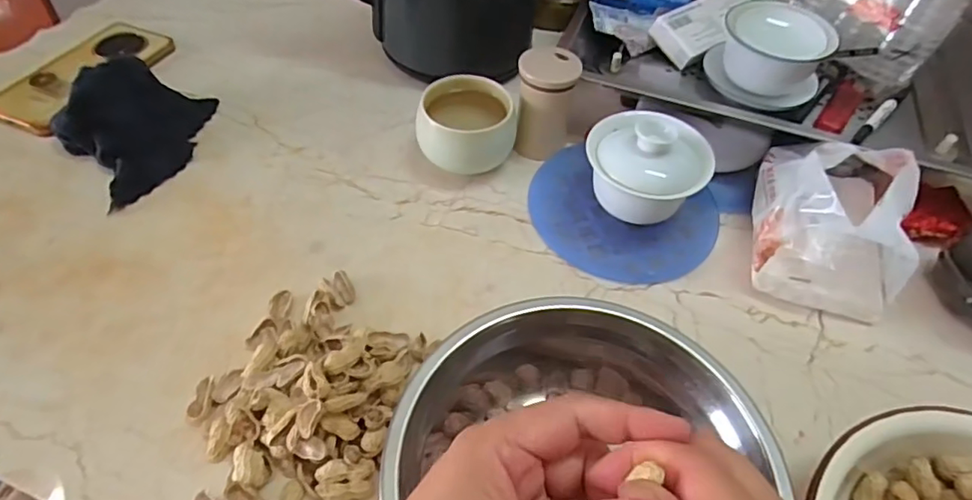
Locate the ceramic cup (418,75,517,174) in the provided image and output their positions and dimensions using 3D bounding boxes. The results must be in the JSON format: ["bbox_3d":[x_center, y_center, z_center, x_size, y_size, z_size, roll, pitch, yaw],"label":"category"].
[{"bbox_3d":[-0.015,-0.102,0.476,0.080,0.061,0.070,10,52,4],"label":"ceramic cup"}]

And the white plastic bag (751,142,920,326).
[{"bbox_3d":[0.259,-0.031,0.423,0.099,0.082,0.131,17,53,10],"label":"white plastic bag"}]

